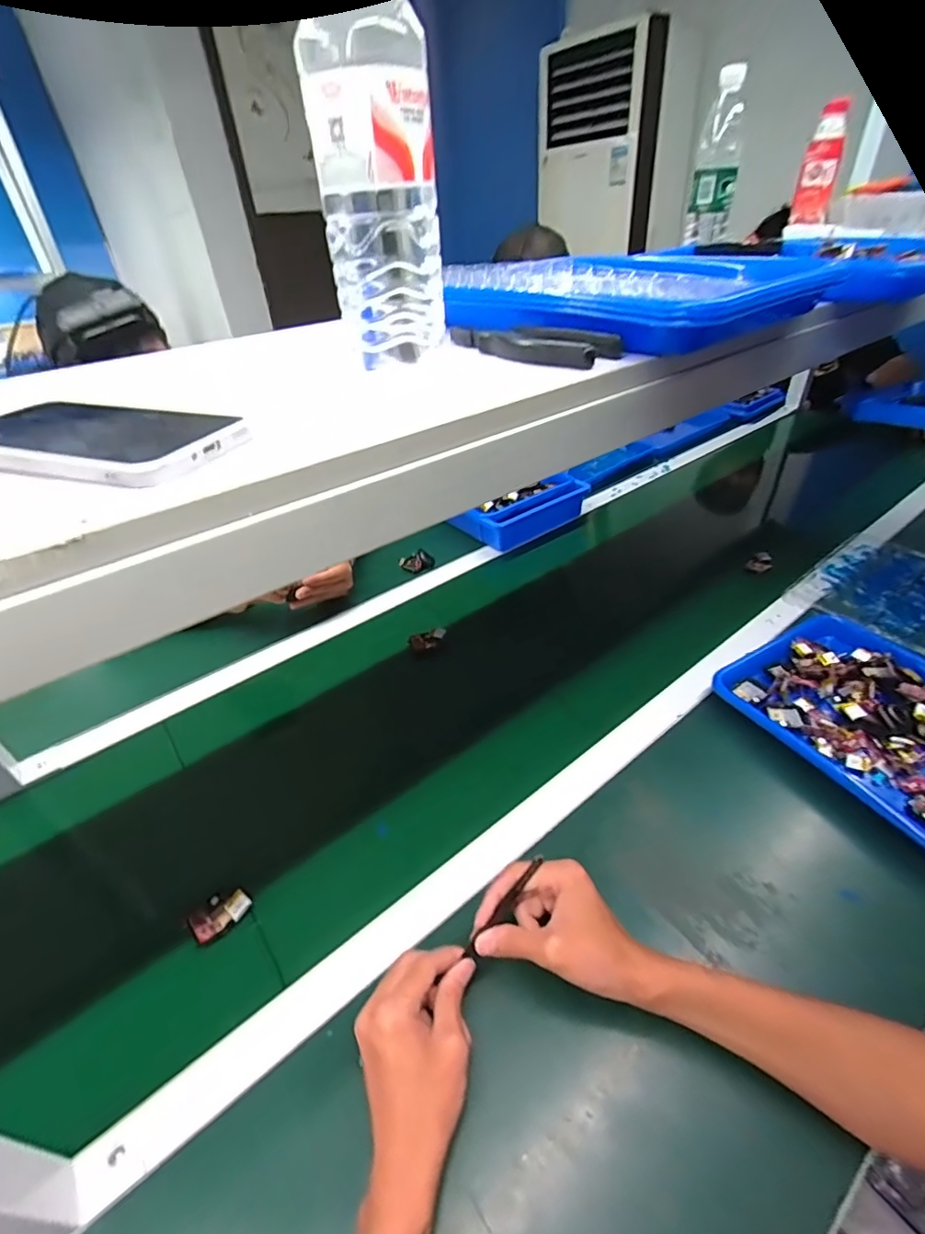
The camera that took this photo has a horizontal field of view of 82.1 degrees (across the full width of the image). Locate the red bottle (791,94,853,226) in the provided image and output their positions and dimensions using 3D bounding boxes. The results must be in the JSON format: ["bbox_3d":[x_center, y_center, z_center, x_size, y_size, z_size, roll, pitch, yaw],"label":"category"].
[{"bbox_3d":[0.688,-0.866,1.021,0.067,0.173,0.076,15,41,24],"label":"red bottle"}]

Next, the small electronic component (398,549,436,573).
[{"bbox_3d":[-0.083,-0.101,0.963,0.062,0.023,0.040,-12,37,-10],"label":"small electronic component"}]

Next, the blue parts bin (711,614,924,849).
[{"bbox_3d":[0.500,0.134,0.603,0.267,0.050,0.343,-22,40,-22],"label":"blue parts bin"}]

